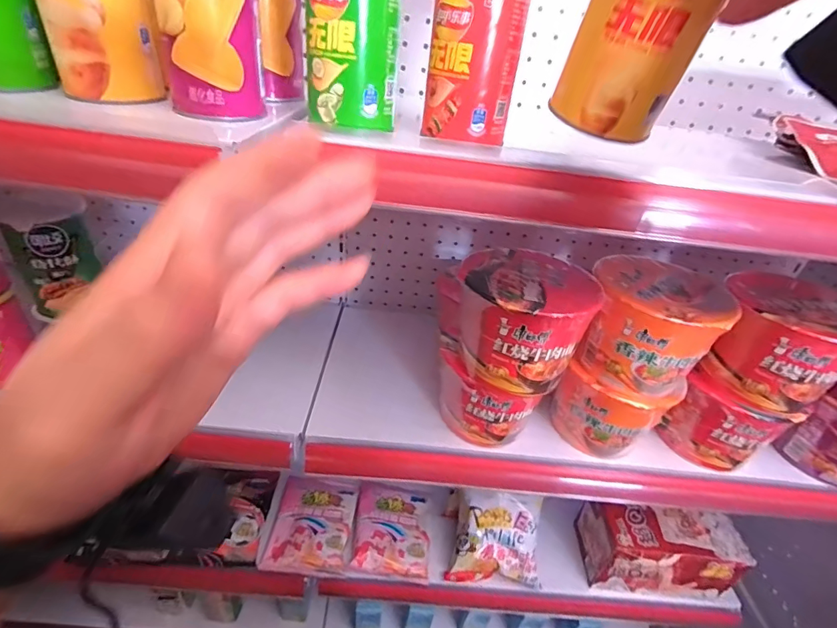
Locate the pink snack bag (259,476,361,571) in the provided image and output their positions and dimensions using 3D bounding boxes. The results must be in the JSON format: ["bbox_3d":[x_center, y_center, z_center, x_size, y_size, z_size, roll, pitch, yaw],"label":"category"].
[{"bbox_3d":[-0.174,0.345,0.715,0.127,0.019,0.148,7,36,0],"label":"pink snack bag"}]

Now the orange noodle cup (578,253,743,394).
[{"bbox_3d":[0.241,0.012,0.455,0.116,0.098,0.124,5,36,-3],"label":"orange noodle cup"}]

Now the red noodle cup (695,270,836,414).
[{"bbox_3d":[0.369,0.028,0.443,0.121,0.108,0.109,25,39,23],"label":"red noodle cup"}]

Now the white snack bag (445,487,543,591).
[{"bbox_3d":[0.127,0.355,0.691,0.130,0.147,0.055,11,-6,4],"label":"white snack bag"}]

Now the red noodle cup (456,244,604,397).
[{"bbox_3d":[0.101,0.003,0.432,0.118,0.098,0.122,5,36,-3],"label":"red noodle cup"}]

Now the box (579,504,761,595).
[{"bbox_3d":[0.380,0.367,0.689,0.201,0.113,0.097,8,36,1],"label":"box"}]

